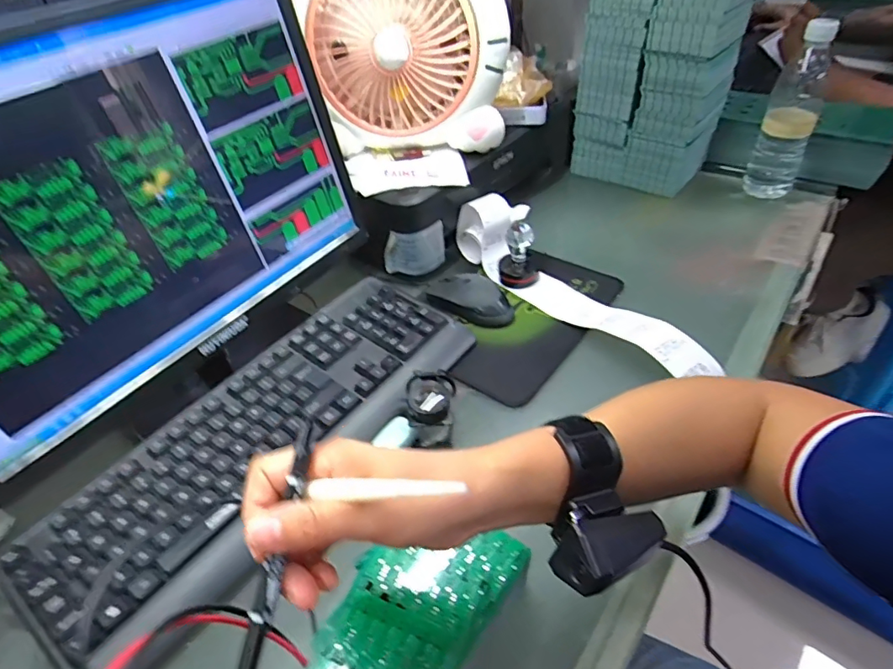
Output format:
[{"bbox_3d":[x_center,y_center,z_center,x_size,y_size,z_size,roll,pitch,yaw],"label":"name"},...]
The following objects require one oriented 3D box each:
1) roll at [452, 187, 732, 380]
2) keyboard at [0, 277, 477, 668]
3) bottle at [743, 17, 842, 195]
[{"bbox_3d":[0.146,-0.062,0.605,0.073,0.074,0.359,-28,47,-23],"label":"roll"},{"bbox_3d":[-0.159,0.085,0.490,0.161,0.023,0.427,25,50,29],"label":"keyboard"},{"bbox_3d":[0.470,-0.302,0.704,0.064,0.223,0.058,21,49,26],"label":"bottle"}]

